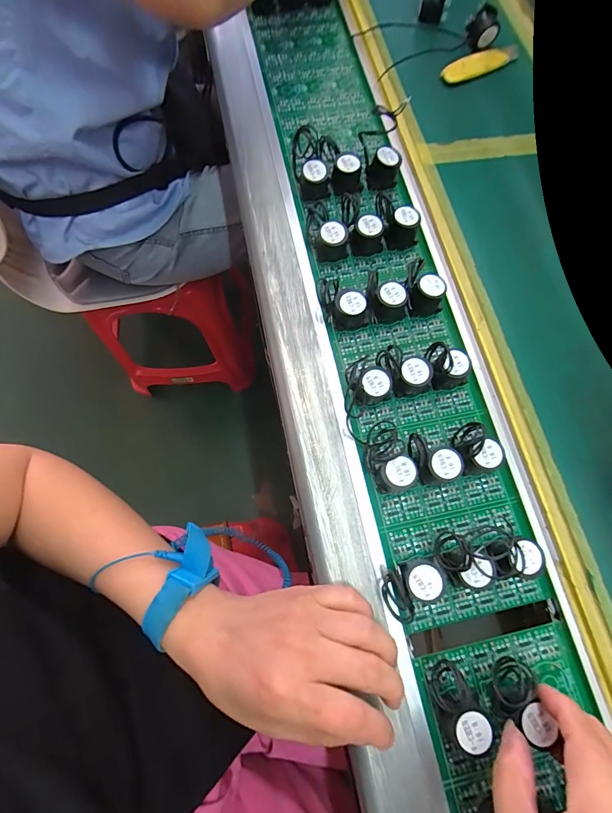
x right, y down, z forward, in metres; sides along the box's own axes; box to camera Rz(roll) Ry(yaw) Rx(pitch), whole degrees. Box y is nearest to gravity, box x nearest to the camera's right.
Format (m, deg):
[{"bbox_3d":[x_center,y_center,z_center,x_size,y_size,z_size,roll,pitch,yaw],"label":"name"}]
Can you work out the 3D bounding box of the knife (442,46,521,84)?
[{"bbox_3d":[0.180,-0.350,0.392,0.099,0.011,0.024,-26,73,-8],"label":"knife"}]

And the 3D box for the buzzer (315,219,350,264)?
[{"bbox_3d":[0.023,-0.139,0.325,0.028,0.026,0.023,2,71,1],"label":"buzzer"}]

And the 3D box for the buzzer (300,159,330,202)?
[{"bbox_3d":[0.008,-0.202,0.342,0.025,0.025,0.021,-2,71,-1],"label":"buzzer"}]

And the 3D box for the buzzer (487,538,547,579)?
[{"bbox_3d":[0.140,0.101,0.260,0.026,0.027,0.023,4,72,2],"label":"buzzer"}]

